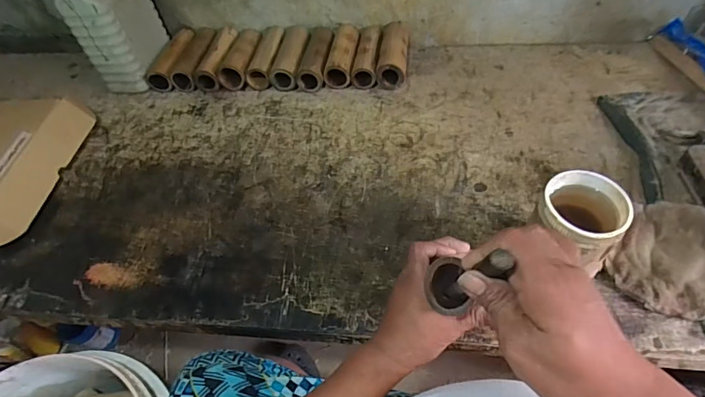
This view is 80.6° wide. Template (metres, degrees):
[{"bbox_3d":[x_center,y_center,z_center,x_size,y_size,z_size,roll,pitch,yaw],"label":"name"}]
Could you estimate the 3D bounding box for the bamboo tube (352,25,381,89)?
[{"bbox_3d":[0.034,-0.307,0.887,0.049,0.046,0.179,2,53,10],"label":"bamboo tube"}]

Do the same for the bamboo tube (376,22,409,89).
[{"bbox_3d":[0.088,-0.305,0.873,0.059,0.052,0.182,2,53,10],"label":"bamboo tube"}]

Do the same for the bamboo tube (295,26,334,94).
[{"bbox_3d":[-0.073,-0.312,0.895,0.059,0.054,0.188,1,53,9],"label":"bamboo tube"}]

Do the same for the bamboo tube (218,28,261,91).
[{"bbox_3d":[-0.237,-0.313,0.919,0.063,0.052,0.180,1,53,9],"label":"bamboo tube"}]

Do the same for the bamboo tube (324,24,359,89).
[{"bbox_3d":[-0.019,-0.312,0.891,0.057,0.057,0.182,2,53,9],"label":"bamboo tube"}]

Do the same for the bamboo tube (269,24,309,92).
[{"bbox_3d":[-0.129,-0.310,0.904,0.059,0.049,0.187,1,53,9],"label":"bamboo tube"}]

